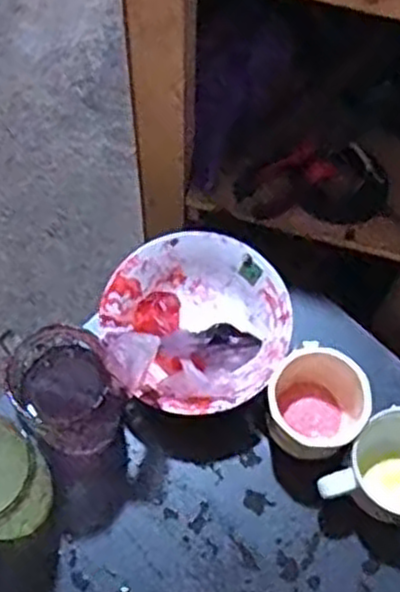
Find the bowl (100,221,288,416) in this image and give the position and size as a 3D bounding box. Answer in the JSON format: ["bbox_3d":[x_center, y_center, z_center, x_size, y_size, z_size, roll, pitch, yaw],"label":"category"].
[{"bbox_3d":[0.001,0.023,0.640,0.140,0.049,0.152,0,66,1],"label":"bowl"}]

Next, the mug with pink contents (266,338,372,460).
[{"bbox_3d":[0.095,0.087,0.619,0.075,0.067,0.086,29,70,13],"label":"mug with pink contents"}]

